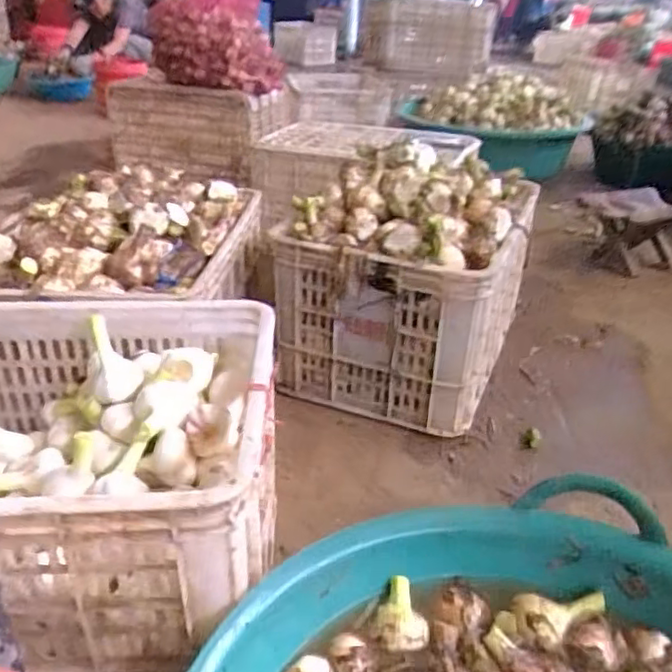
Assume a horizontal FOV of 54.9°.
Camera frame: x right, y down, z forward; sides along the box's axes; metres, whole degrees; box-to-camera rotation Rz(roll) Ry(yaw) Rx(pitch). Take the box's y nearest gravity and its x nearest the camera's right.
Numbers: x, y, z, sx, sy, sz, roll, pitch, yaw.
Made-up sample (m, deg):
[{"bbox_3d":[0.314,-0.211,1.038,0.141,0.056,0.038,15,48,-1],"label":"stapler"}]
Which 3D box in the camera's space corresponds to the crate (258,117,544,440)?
[{"bbox_3d":[0.138,-0.118,1.148,0.335,0.379,0.418,14,31,21],"label":"crate"}]

